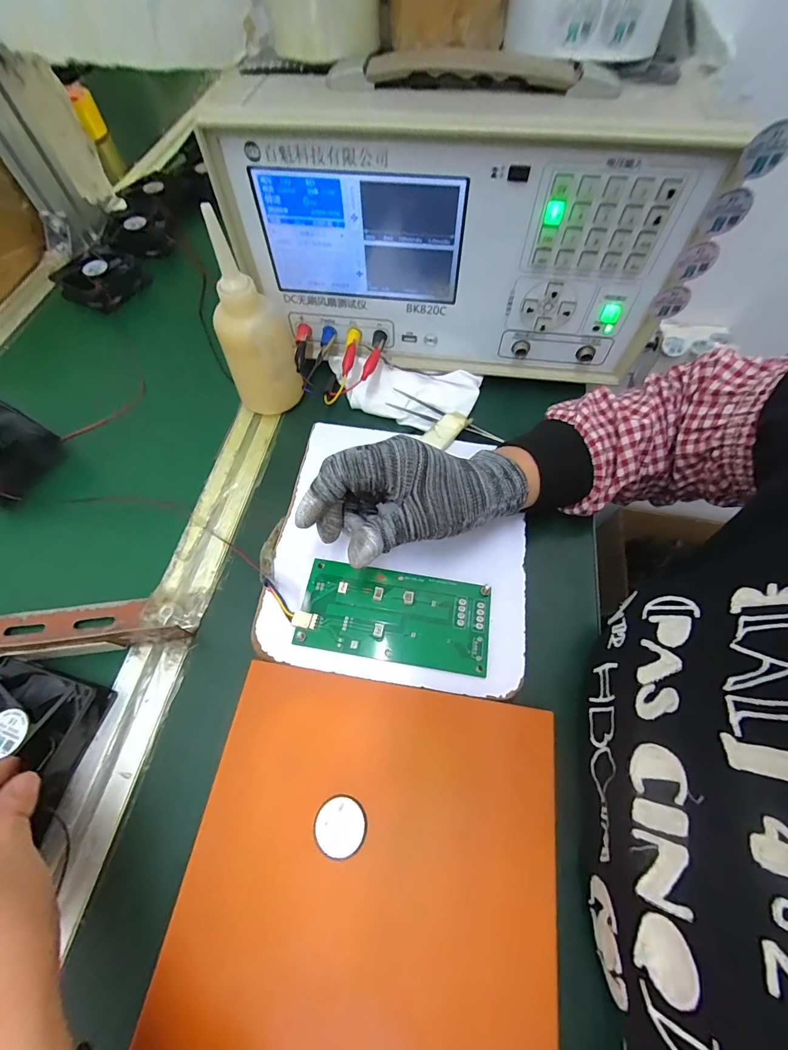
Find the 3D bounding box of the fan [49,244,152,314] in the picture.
[{"bbox_3d":[-0.362,-0.306,0.505,0.083,0.030,0.085,32,70,17],"label":"fan"}]

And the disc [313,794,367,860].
[{"bbox_3d":[-0.031,0.172,0.232,0.029,0.004,0.028,-1,64,2],"label":"disc"}]

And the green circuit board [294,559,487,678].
[{"bbox_3d":[0.001,0.063,0.291,0.133,0.007,0.065,8,62,5],"label":"green circuit board"}]

